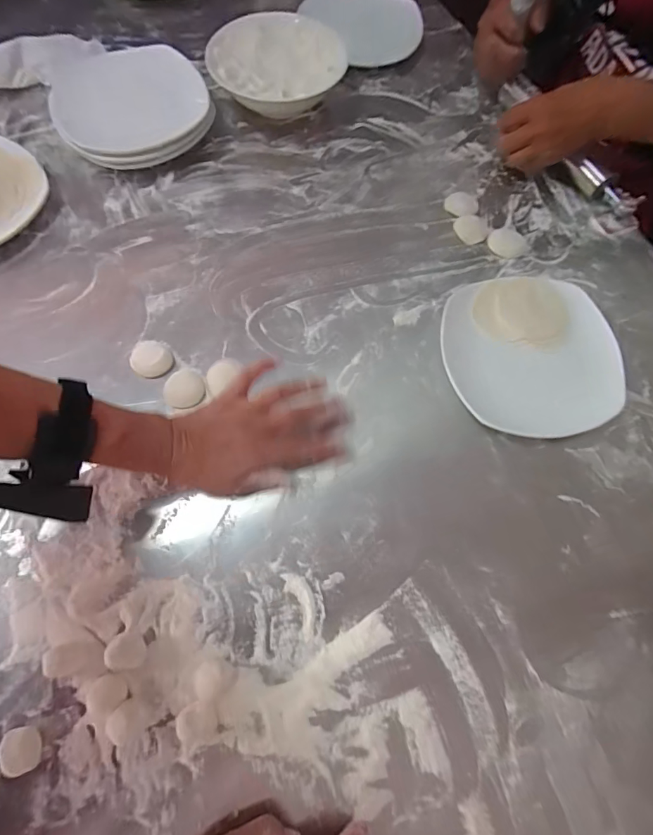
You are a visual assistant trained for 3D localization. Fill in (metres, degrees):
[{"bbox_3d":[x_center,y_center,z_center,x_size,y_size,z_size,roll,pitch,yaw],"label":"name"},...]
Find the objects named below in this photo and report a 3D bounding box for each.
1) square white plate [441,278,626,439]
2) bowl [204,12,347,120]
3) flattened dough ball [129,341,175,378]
[{"bbox_3d":[0.216,-0.064,0.459,0.175,0.023,0.174,3,70,-1],"label":"square white plate"},{"bbox_3d":[-0.066,-0.465,0.578,0.166,0.055,0.168,1,70,-2],"label":"bowl"},{"bbox_3d":[-0.182,-0.061,0.447,0.040,0.007,0.044,1,70,-2],"label":"flattened dough ball"}]

